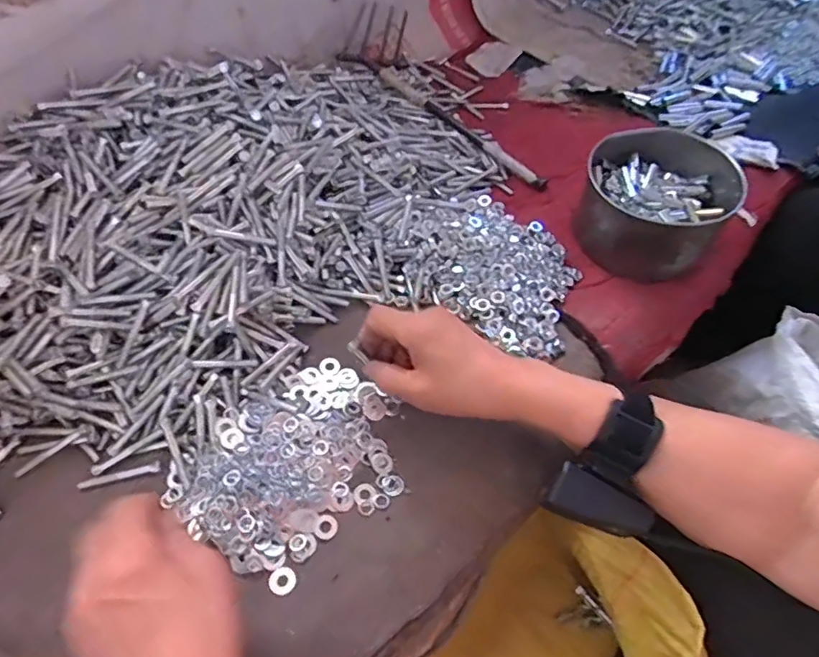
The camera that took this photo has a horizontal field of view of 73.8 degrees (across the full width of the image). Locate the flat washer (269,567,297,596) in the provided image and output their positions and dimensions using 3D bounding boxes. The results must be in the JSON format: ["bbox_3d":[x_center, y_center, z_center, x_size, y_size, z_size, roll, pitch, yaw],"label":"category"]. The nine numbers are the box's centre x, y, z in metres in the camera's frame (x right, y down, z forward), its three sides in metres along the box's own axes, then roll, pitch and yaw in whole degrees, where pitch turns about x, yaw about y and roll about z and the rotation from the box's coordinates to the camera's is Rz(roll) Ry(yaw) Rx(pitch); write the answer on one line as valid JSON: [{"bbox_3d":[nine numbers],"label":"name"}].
[{"bbox_3d":[-0.086,0.171,0.369,0.018,0.004,0.017,35,61,24],"label":"flat washer"}]

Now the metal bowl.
[{"bbox_3d":[0.241,-0.128,0.540,0.133,0.071,0.133,0,53,1],"label":"metal bowl"}]

